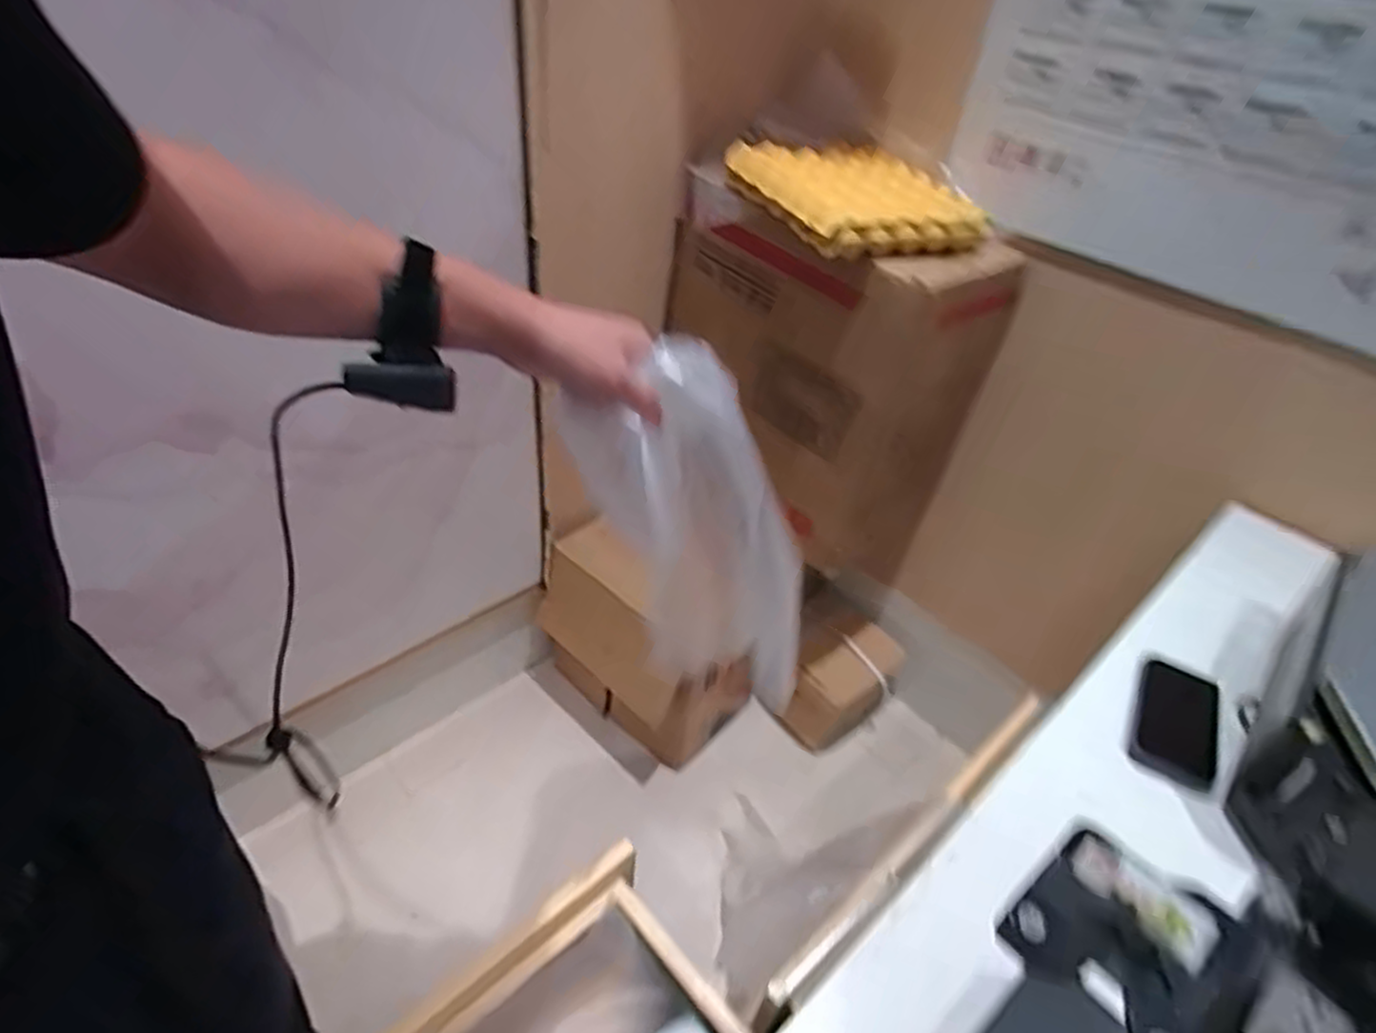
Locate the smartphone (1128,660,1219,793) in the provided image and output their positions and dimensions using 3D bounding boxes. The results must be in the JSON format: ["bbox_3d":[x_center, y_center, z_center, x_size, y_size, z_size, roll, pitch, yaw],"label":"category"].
[{"bbox_3d":[0.487,0.206,0.746,0.072,0.012,0.148,25,44,21],"label":"smartphone"}]

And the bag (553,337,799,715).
[{"bbox_3d":[0.003,0.020,0.591,0.144,0.301,0.048,1,35,29],"label":"bag"}]

